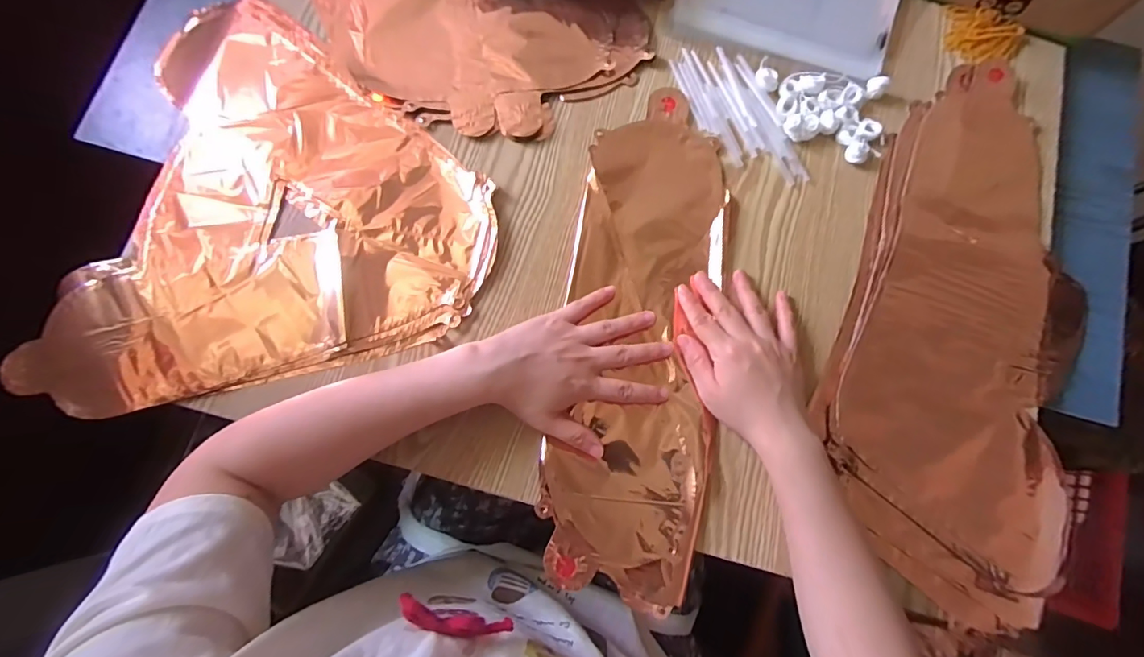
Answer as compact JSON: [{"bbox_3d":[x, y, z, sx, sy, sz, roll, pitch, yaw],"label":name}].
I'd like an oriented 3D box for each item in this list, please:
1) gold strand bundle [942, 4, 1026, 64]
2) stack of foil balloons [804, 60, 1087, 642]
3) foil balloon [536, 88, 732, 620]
[{"bbox_3d":[0.396,-0.281,0.482,0.072,0.013,0.048,24,80,4],"label":"gold strand bundle"},{"bbox_3d":[0.339,-0.007,0.430,0.213,0.007,0.465,14,79,2],"label":"stack of foil balloons"},{"bbox_3d":[0.061,-0.001,0.432,0.133,0.012,0.432,7,79,1],"label":"foil balloon"}]

